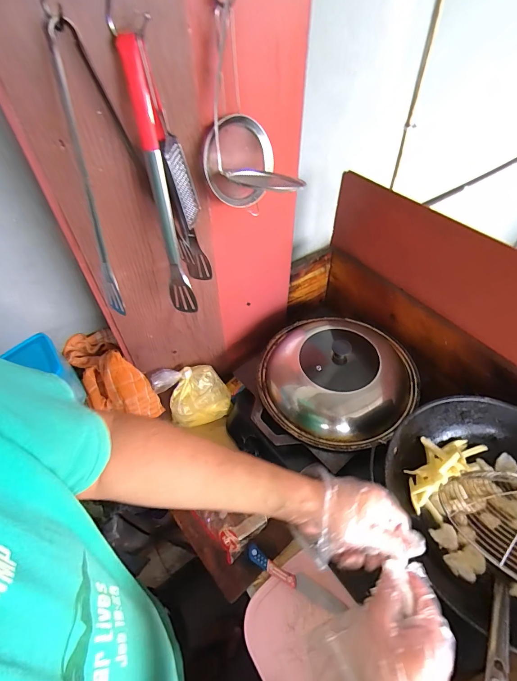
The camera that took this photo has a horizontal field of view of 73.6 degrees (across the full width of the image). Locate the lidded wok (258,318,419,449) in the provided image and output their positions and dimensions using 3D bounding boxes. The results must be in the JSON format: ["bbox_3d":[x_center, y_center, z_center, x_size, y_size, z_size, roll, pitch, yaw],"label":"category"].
[{"bbox_3d":[0.159,0.064,0.712,0.308,0.132,0.304,-2,49,3],"label":"lidded wok"}]

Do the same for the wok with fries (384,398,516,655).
[{"bbox_3d":[0.366,0.244,0.518,0.292,0.100,0.319,-2,49,3],"label":"wok with fries"}]

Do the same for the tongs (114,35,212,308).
[{"bbox_3d":[-0.121,-0.187,0.462,0.046,0.319,0.105,-1,49,4],"label":"tongs"}]

